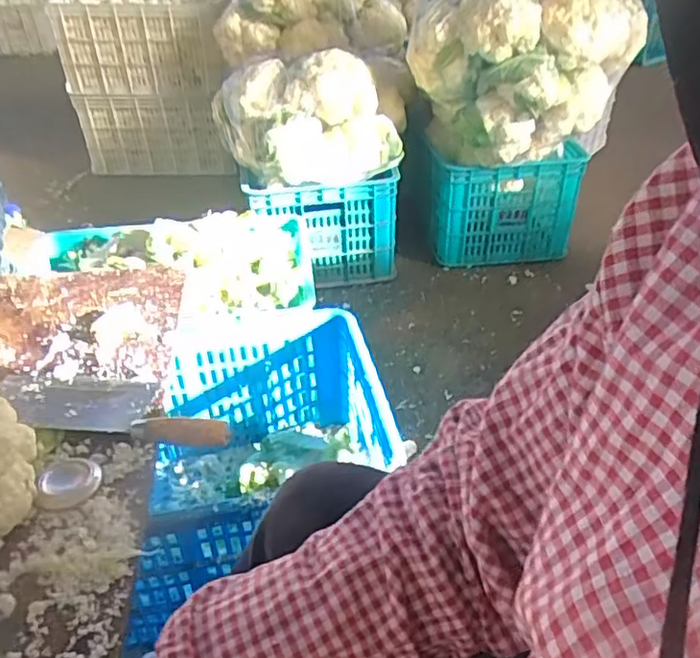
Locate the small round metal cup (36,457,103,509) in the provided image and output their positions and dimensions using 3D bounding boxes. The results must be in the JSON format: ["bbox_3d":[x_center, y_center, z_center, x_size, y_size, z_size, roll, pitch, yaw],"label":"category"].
[{"bbox_3d":[-0.266,0.141,0.595,0.052,0.018,0.062,-10,38,-12],"label":"small round metal cup"}]

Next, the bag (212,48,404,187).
[{"bbox_3d":[-0.097,-0.462,1.339,0.372,0.226,0.248,-8,38,-9],"label":"bag"}]

